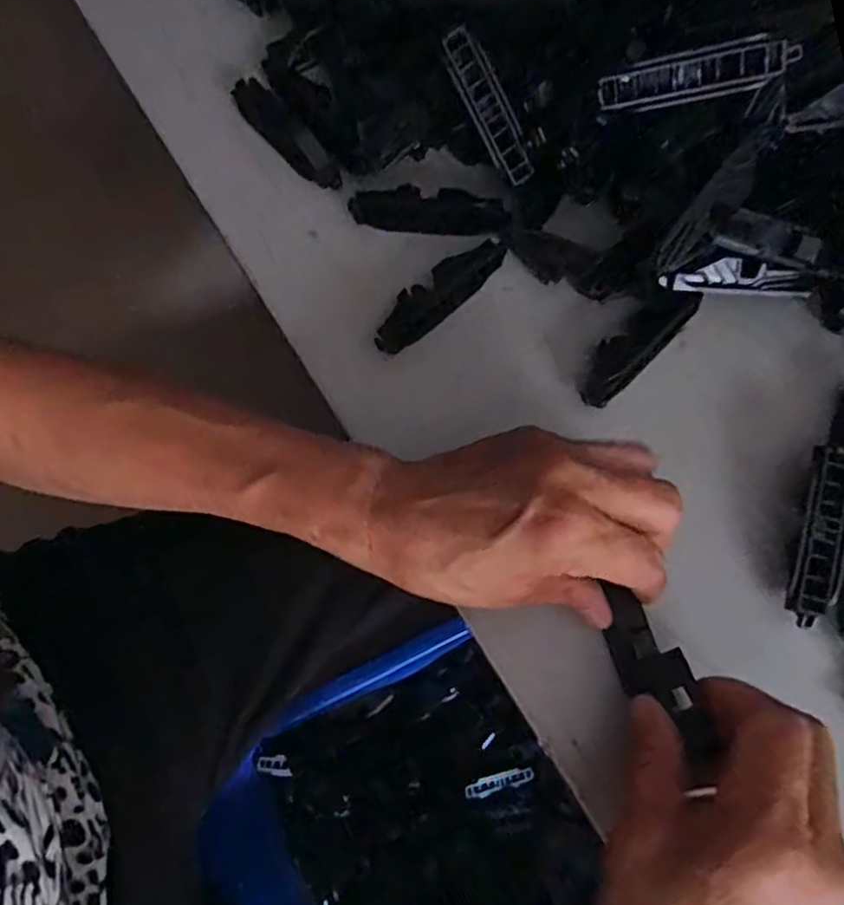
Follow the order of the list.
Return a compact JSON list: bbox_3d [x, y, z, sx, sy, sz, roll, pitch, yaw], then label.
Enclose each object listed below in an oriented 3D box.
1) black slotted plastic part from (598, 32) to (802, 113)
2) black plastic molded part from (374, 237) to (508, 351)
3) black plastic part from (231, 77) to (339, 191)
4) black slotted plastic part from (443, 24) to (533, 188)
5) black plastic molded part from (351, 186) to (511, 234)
[{"bbox_3d":[0.116,-0.161,0.294,0.077,0.012,0.019,-2,74,21],"label":"black slotted plastic part"},{"bbox_3d":[0.008,-0.080,0.342,0.080,0.008,0.021,-38,77,-9],"label":"black plastic molded part"},{"bbox_3d":[-0.074,-0.171,0.366,0.019,0.008,0.081,-40,78,-9],"label":"black plastic part"},{"bbox_3d":[0.033,-0.167,0.335,0.016,0.011,0.074,-39,117,-9],"label":"black slotted plastic part"},{"bbox_3d":[0.003,-0.126,0.356,0.081,0.004,0.022,4,98,7],"label":"black plastic molded part"}]

